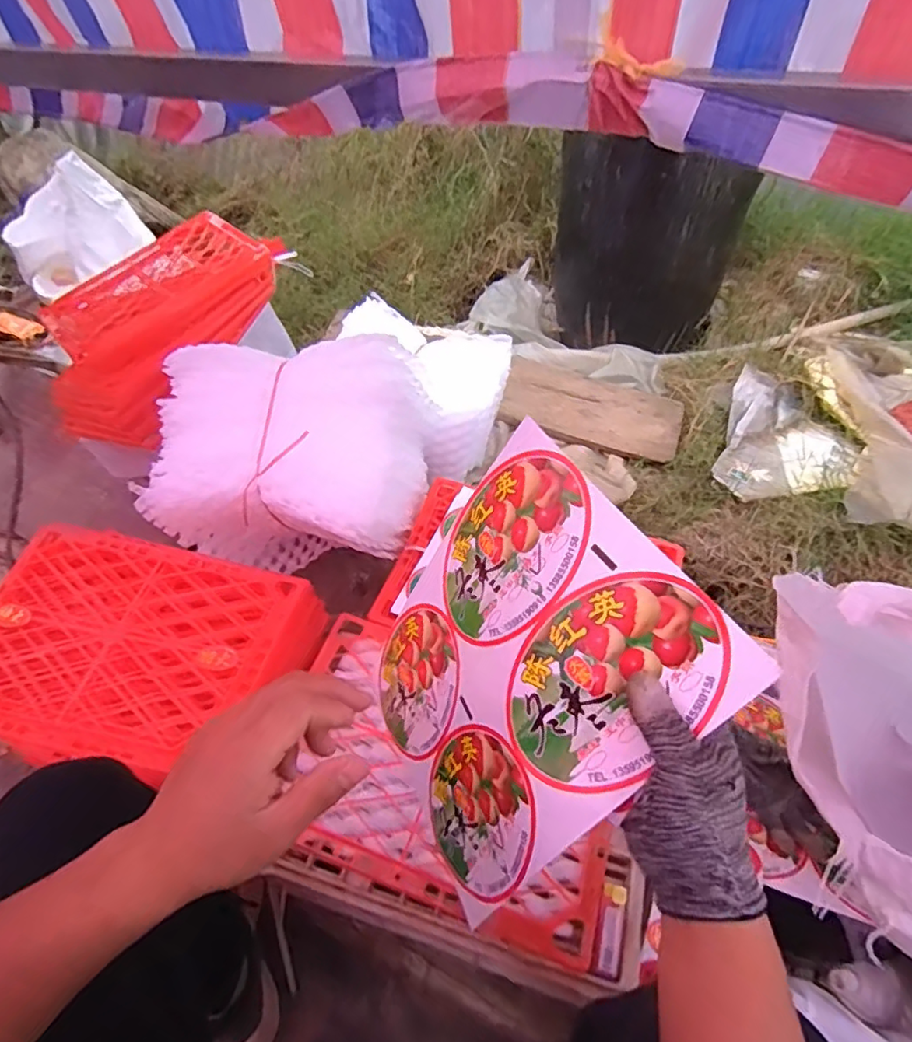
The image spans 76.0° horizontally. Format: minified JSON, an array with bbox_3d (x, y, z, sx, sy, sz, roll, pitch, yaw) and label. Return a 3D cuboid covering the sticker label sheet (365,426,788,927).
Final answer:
[{"bbox_3d":[0.042,0.120,0.452,0.050,0.316,0.231,4,40,-42],"label":"sticker label sheet"}]

